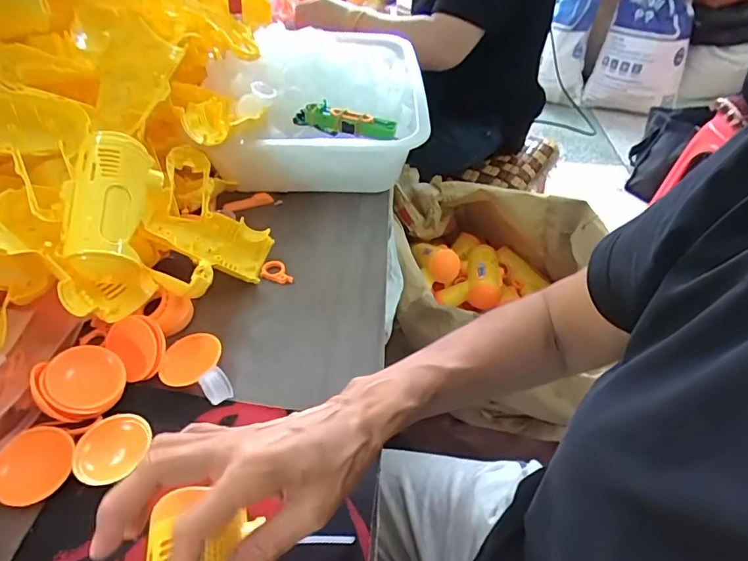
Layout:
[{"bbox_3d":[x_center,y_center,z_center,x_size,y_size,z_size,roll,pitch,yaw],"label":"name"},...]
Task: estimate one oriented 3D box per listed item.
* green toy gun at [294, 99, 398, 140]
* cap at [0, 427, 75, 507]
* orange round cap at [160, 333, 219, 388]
[{"bbox_3d":[-0.035,-0.198,0.604,0.124,0.026,0.045,16,45,14],"label":"green toy gun"},{"bbox_3d":[-0.249,0.135,0.362,0.050,0.017,0.051,1,44,-1],"label":"cap"},{"bbox_3d":[-0.162,0.069,0.433,0.045,0.010,0.053,9,44,7],"label":"orange round cap"}]

